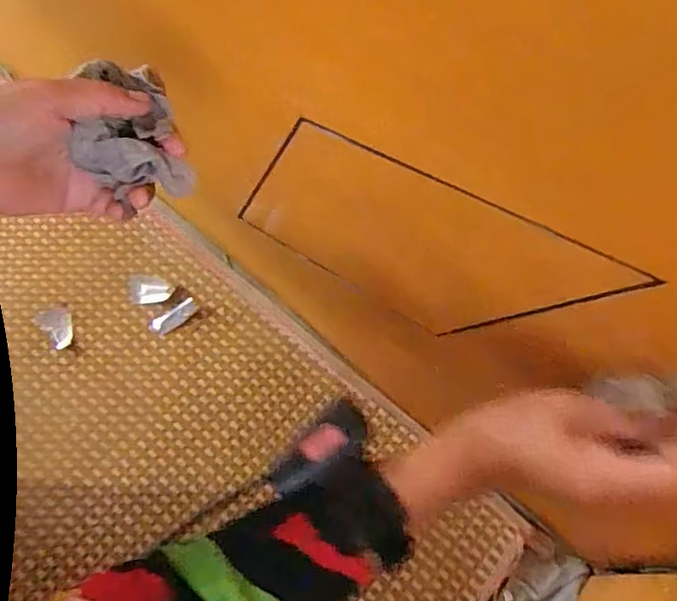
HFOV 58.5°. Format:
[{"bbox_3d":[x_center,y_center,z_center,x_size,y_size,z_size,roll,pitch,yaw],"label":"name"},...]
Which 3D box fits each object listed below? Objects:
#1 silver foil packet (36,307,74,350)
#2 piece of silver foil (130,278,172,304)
[{"bbox_3d":[-0.315,0.031,0.674,0.035,0.004,0.049,-18,68,-12],"label":"silver foil packet"},{"bbox_3d":[-0.217,-0.014,0.699,0.047,0.004,0.035,-5,66,-6],"label":"piece of silver foil"}]

